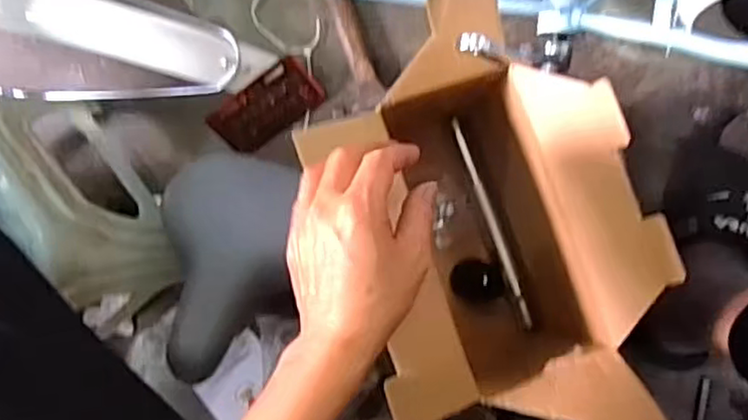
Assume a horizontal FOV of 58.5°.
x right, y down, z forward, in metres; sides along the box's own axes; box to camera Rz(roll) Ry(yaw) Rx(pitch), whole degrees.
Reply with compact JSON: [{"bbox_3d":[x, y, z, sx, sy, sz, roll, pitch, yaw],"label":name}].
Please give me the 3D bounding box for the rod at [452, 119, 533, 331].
[{"bbox_3d":[0.131,0.016,0.741,0.010,0.014,0.242,-20,87,7],"label":"rod"}]

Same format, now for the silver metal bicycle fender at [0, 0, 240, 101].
[{"bbox_3d":[-0.316,-0.180,0.749,0.322,0.068,0.129,10,91,7],"label":"silver metal bicycle fender"}]

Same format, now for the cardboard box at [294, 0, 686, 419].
[{"bbox_3d":[0.109,0.016,0.633,0.231,0.256,0.362,-21,87,7],"label":"cardboard box"}]

